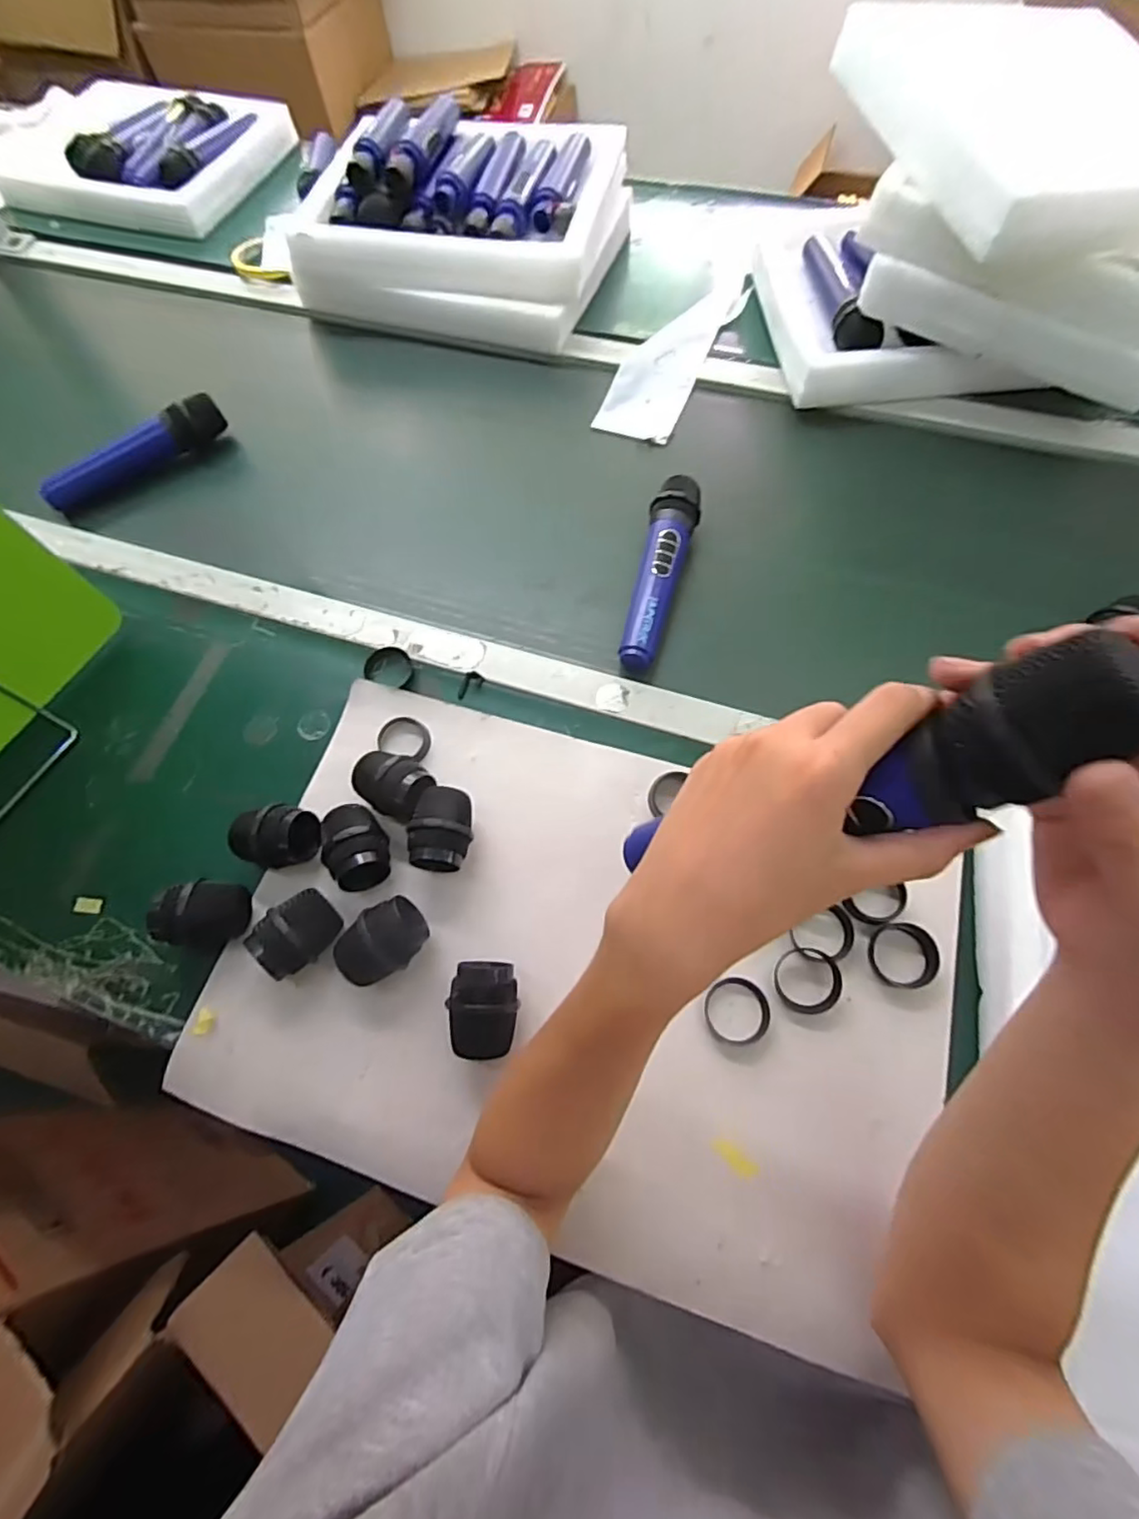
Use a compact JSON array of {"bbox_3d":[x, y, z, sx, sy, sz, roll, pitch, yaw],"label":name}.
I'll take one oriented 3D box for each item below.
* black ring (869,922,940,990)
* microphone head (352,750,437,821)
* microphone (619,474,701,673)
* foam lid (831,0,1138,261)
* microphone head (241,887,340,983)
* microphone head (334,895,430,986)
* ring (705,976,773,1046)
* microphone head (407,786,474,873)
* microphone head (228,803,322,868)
[{"bbox_3d":[0.234,0.136,0.427,0.044,0.011,0.043,-1,66,3],"label":"black ring"},{"bbox_3d":[-0.140,0.019,0.482,0.063,0.039,0.045,25,70,13],"label":"microphone head"},{"bbox_3d":[0.085,-0.173,0.564,0.044,0.042,0.198,10,67,8],"label":"microphone"},{"bbox_3d":[0.438,-0.587,0.571,0.283,0.058,0.337,-13,66,-3],"label":"foam lid"},{"bbox_3d":[-0.193,0.125,0.442,0.038,0.043,0.055,41,74,19],"label":"microphone head"},{"bbox_3d":[-0.133,0.128,0.432,0.063,0.045,0.043,-30,68,-10],"label":"microphone head"},{"bbox_3d":[0.117,0.173,0.424,0.043,0.013,0.043,-1,66,3],"label":"ring"},{"bbox_3d":[-0.097,0.053,0.465,0.044,0.045,0.061,-4,66,1],"label":"microphone head"},{"bbox_3d":[-0.222,0.059,0.467,0.067,0.040,0.045,5,66,5],"label":"microphone head"}]

